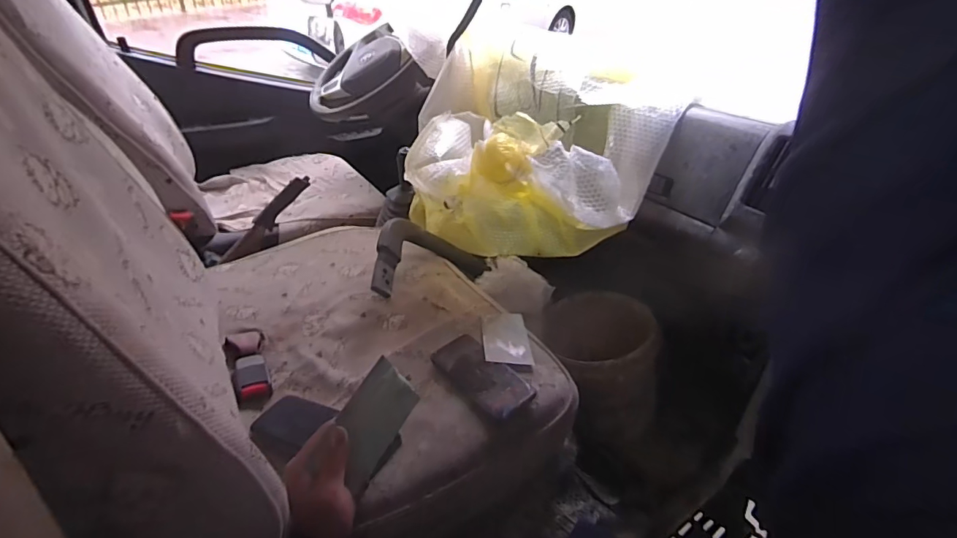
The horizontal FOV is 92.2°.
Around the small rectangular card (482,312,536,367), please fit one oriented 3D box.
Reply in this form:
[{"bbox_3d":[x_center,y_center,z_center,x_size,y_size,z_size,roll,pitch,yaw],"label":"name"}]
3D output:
[{"bbox_3d":[0.046,0.111,0.758,0.075,0.006,0.131,4,28,-4],"label":"small rectangular card"}]

